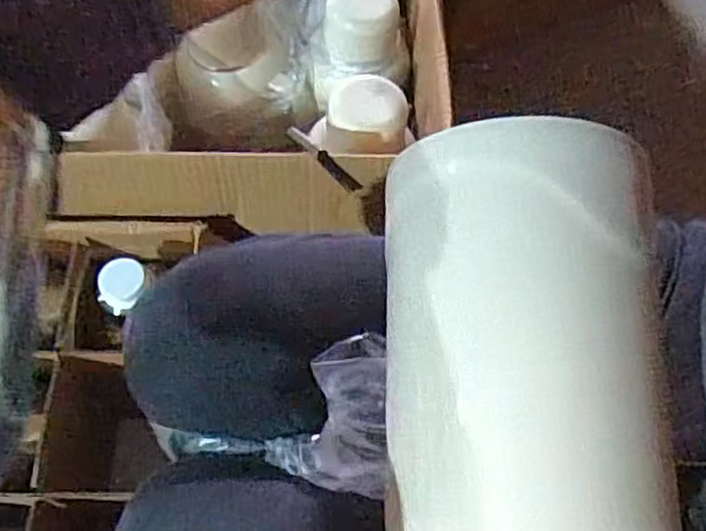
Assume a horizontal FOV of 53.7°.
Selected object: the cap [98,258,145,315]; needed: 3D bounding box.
[{"bbox_3d":[-0.214,0.018,0.651,0.045,0.025,0.045,1,87,-16],"label":"cap"}]

